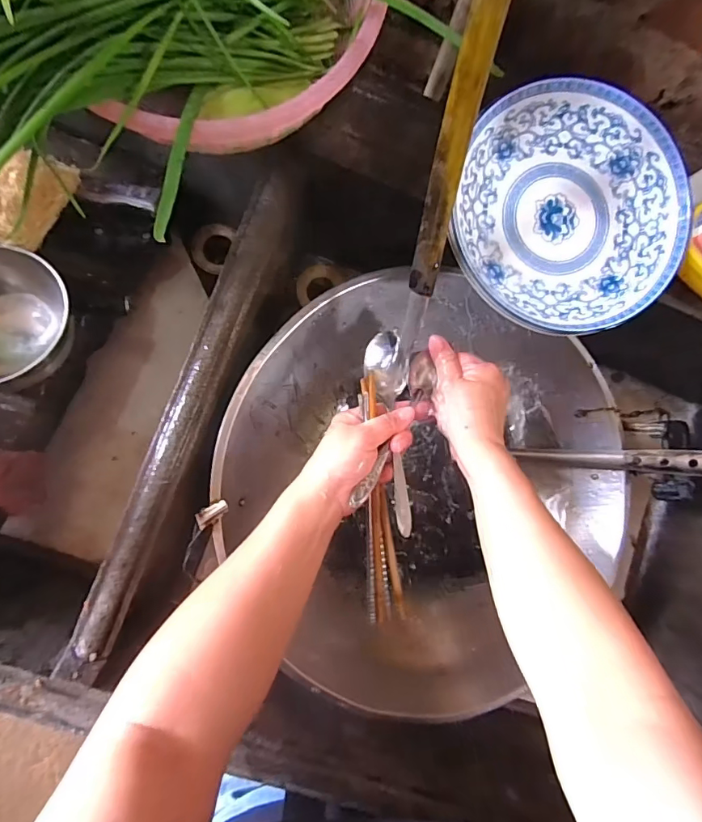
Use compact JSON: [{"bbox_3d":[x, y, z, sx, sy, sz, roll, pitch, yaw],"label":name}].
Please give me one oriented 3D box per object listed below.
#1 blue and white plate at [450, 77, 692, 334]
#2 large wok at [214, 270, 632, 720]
[{"bbox_3d":[0.179,-0.162,0.387,0.184,0.032,0.191,0,88,-7],"label":"blue and white plate"},{"bbox_3d":[0.086,0.054,0.475,0.396,0.105,0.379,0,88,-7],"label":"large wok"}]

